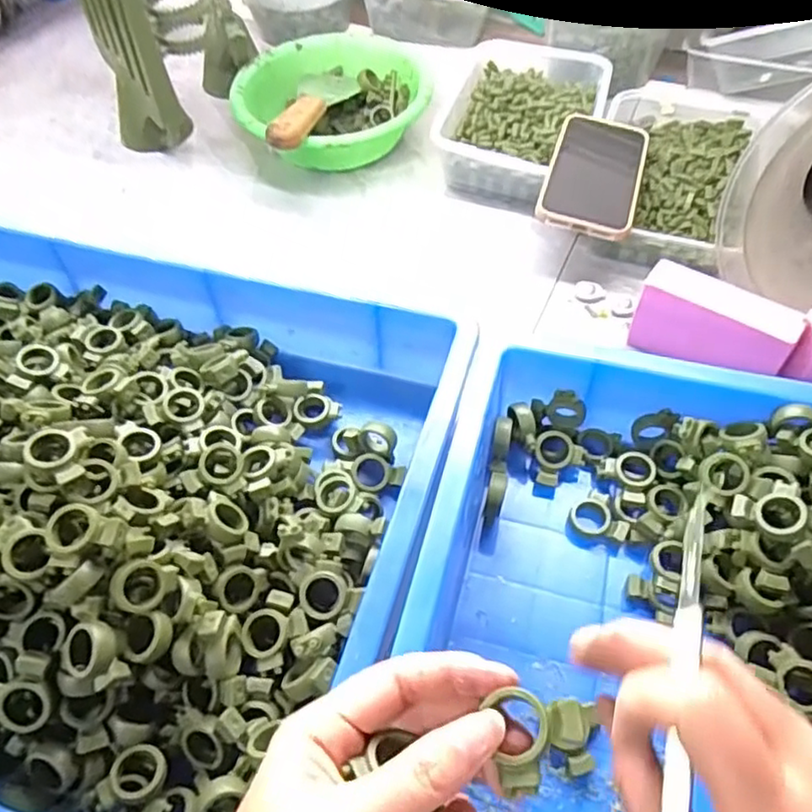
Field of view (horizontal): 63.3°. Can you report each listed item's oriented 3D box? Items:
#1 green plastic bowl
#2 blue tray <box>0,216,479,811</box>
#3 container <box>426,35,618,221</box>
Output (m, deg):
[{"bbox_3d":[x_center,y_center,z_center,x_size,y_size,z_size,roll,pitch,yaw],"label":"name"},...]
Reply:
[{"bbox_3d":[-0.079,-0.312,0.696,0.187,0.067,0.185,-1,55,2],"label":"green plastic bowl"},{"bbox_3d":[-0.261,0.038,0.434,0.554,0.101,0.365,13,56,12],"label":"blue tray"},{"bbox_3d":[0.124,-0.298,0.687,0.145,0.059,0.217,14,56,12],"label":"container"}]

